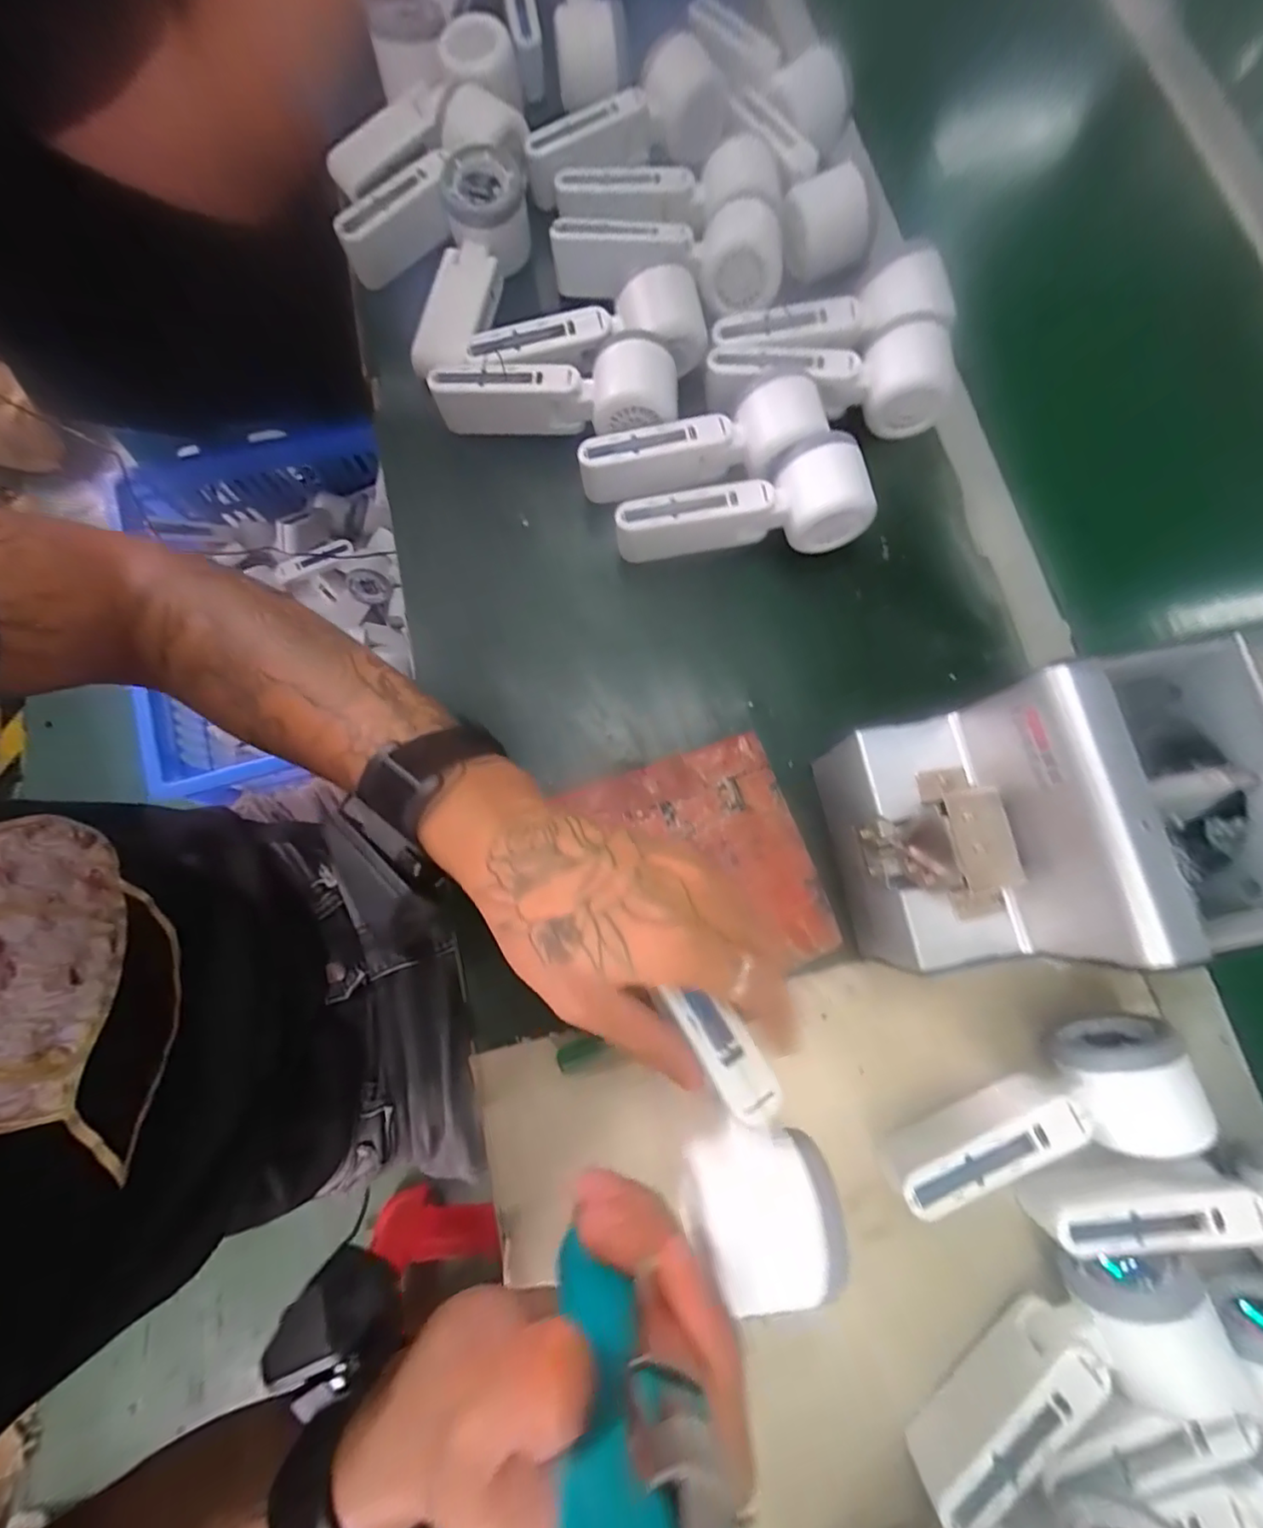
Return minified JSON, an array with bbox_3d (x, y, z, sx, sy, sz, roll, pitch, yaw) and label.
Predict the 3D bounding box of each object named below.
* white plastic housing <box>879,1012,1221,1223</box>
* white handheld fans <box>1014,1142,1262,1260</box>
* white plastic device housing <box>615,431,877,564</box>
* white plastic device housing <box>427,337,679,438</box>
[{"bbox_3d":[0.219,0.187,0.307,0.175,0.056,0.056,-17,79,-5],"label":"white plastic housing"},{"bbox_3d":[0.295,0.229,0.296,0.156,0.056,0.055,5,77,-1],"label":"white handheld fans"},{"bbox_3d":[0.072,-0.165,0.374,0.163,0.050,0.049,-13,78,-5],"label":"white plastic device housing"},{"bbox_3d":[-0.052,-0.257,0.398,0.164,0.051,0.048,7,77,0],"label":"white plastic device housing"}]

